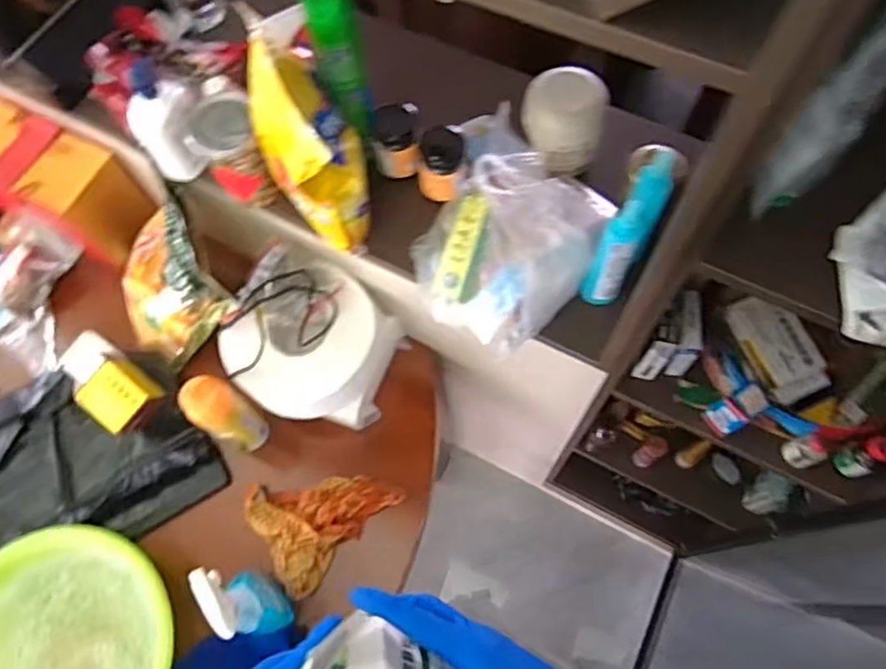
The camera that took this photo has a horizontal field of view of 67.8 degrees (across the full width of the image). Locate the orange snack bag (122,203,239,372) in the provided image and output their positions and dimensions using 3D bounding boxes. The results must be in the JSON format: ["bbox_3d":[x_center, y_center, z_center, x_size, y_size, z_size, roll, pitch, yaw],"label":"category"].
[{"bbox_3d":[-0.437,-0.080,1.074,0.095,0.245,0.209,0,56,-47],"label":"orange snack bag"}]

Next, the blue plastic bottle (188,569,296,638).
[{"bbox_3d":[-0.260,0.353,0.870,0.043,0.214,0.091,-37,71,-12],"label":"blue plastic bottle"}]

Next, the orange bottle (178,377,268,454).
[{"bbox_3d":[-0.316,0.121,0.978,0.064,0.207,0.066,-1,68,2],"label":"orange bottle"}]

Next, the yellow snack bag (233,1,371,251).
[{"bbox_3d":[-0.163,-0.236,0.826,0.117,0.237,0.175,-23,69,-7],"label":"yellow snack bag"}]

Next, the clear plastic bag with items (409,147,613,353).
[{"bbox_3d":[0.078,-0.125,0.830,0.213,0.142,0.228,37,74,15],"label":"clear plastic bag with items"}]

